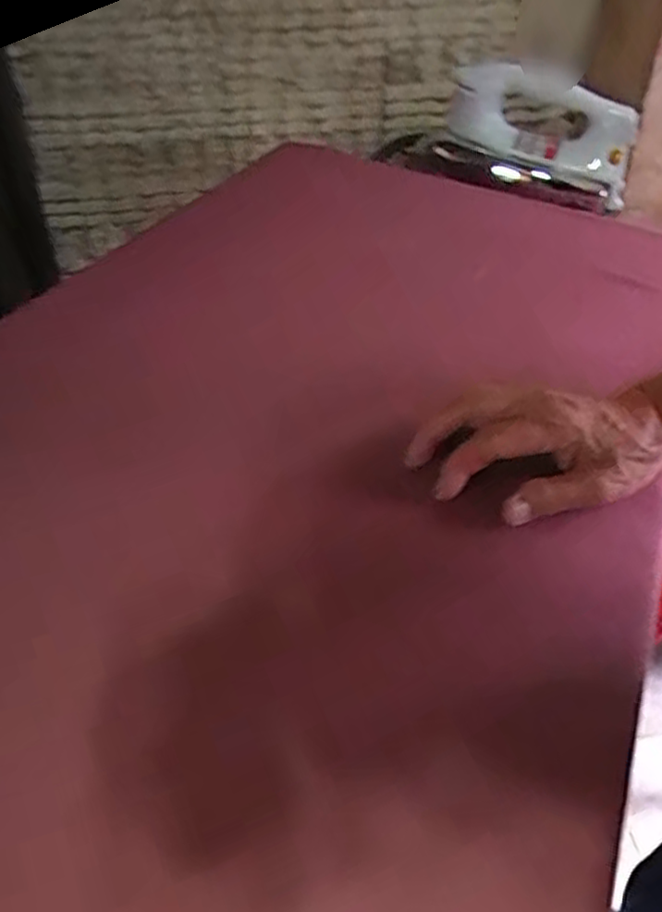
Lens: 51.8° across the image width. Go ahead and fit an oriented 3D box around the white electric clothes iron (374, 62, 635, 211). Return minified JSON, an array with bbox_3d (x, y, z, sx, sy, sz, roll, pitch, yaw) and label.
[{"bbox_3d":[0.237,-0.364,0.771,0.215,0.108,0.087,25,44,5],"label":"white electric clothes iron"}]

